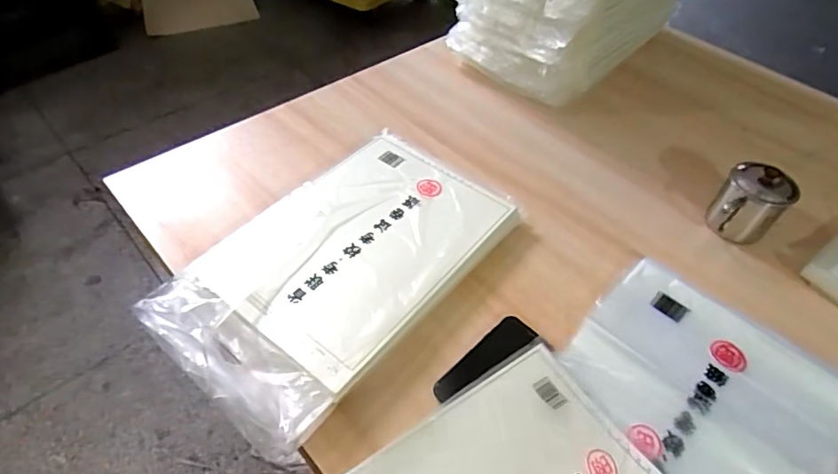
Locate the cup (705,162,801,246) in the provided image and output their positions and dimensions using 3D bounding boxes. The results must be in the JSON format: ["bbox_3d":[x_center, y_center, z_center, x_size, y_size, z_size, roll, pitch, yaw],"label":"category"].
[{"bbox_3d":[0.482,-0.053,0.744,0.085,0.100,0.078,1,49,-2],"label":"cup"}]

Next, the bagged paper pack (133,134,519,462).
[{"bbox_3d":[-0.103,0.023,0.695,0.285,0.036,0.463,33,56,23],"label":"bagged paper pack"}]

